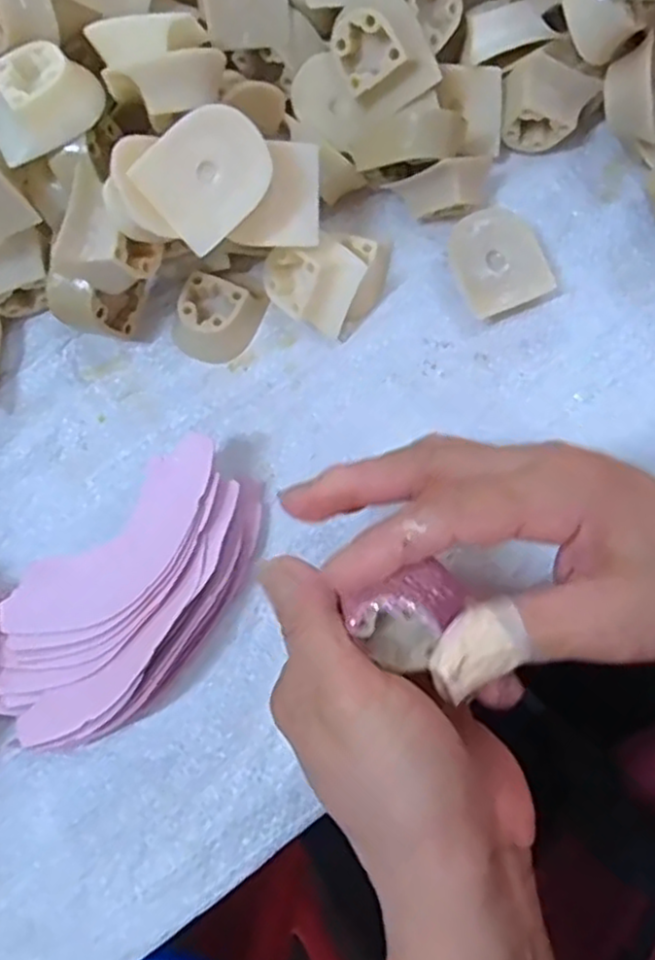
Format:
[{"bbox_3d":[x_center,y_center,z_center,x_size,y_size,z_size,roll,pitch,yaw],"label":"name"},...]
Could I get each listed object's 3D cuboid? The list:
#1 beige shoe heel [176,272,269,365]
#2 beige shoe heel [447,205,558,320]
[{"bbox_3d":[-0.054,-0.079,0.358,0.038,0.019,0.038,21,78,6],"label":"beige shoe heel"},{"bbox_3d":[0.082,-0.105,0.353,0.043,0.022,0.048,-23,77,-4],"label":"beige shoe heel"}]

